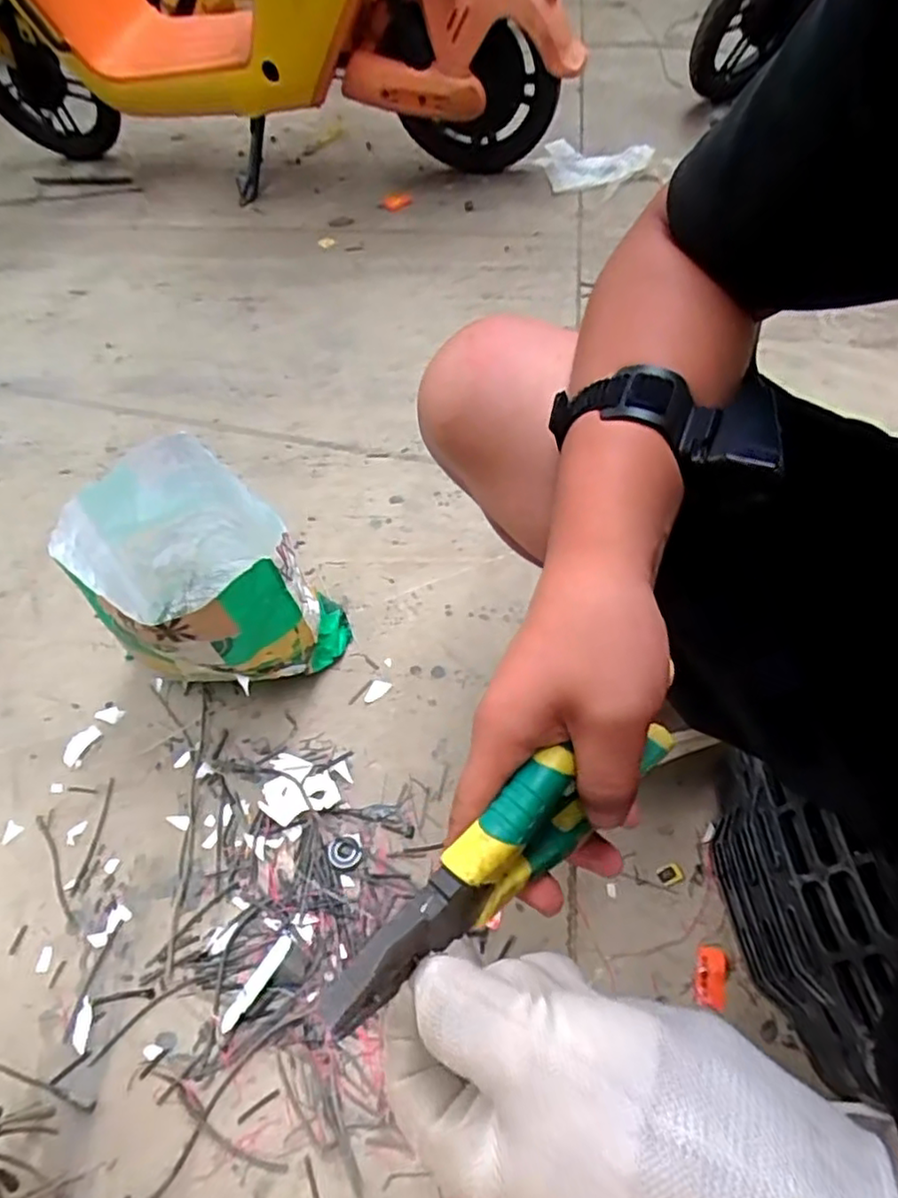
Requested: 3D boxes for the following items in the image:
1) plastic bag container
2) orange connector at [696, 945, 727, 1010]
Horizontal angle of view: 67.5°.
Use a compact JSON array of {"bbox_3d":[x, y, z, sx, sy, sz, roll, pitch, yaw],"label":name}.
[{"bbox_3d":[-0.273,-0.012,0.782,0.212,0.262,0.247,-37,60,-20],"label":"plastic bag container"},{"bbox_3d":[0.244,0.350,0.625,0.026,0.006,0.050,6,55,9],"label":"orange connector"}]

